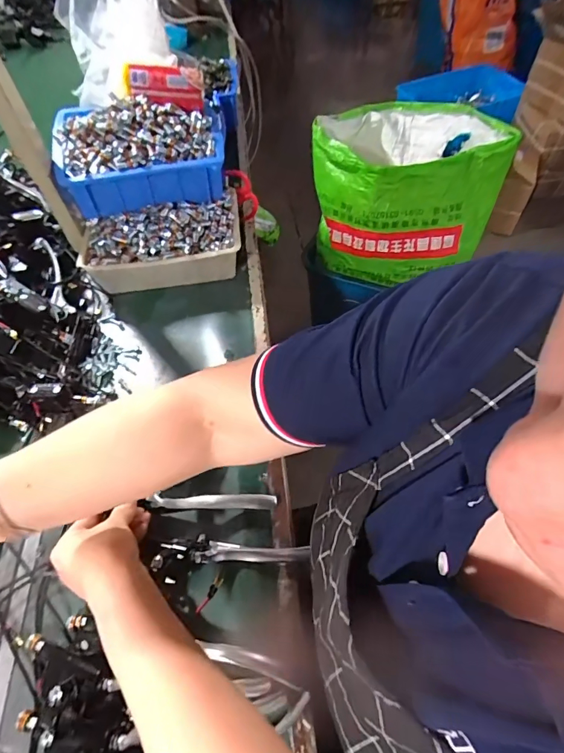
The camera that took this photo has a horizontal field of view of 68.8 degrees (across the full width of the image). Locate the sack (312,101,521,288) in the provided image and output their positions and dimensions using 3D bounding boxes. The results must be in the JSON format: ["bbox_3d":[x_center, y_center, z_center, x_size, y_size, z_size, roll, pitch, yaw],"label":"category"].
[{"bbox_3d":[0.288,-0.450,1.004,0.415,0.278,0.375,4,56,6],"label":"sack"}]

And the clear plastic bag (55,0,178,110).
[{"bbox_3d":[-0.267,-0.552,0.653,0.157,0.137,0.211,-14,56,-6],"label":"clear plastic bag"}]

